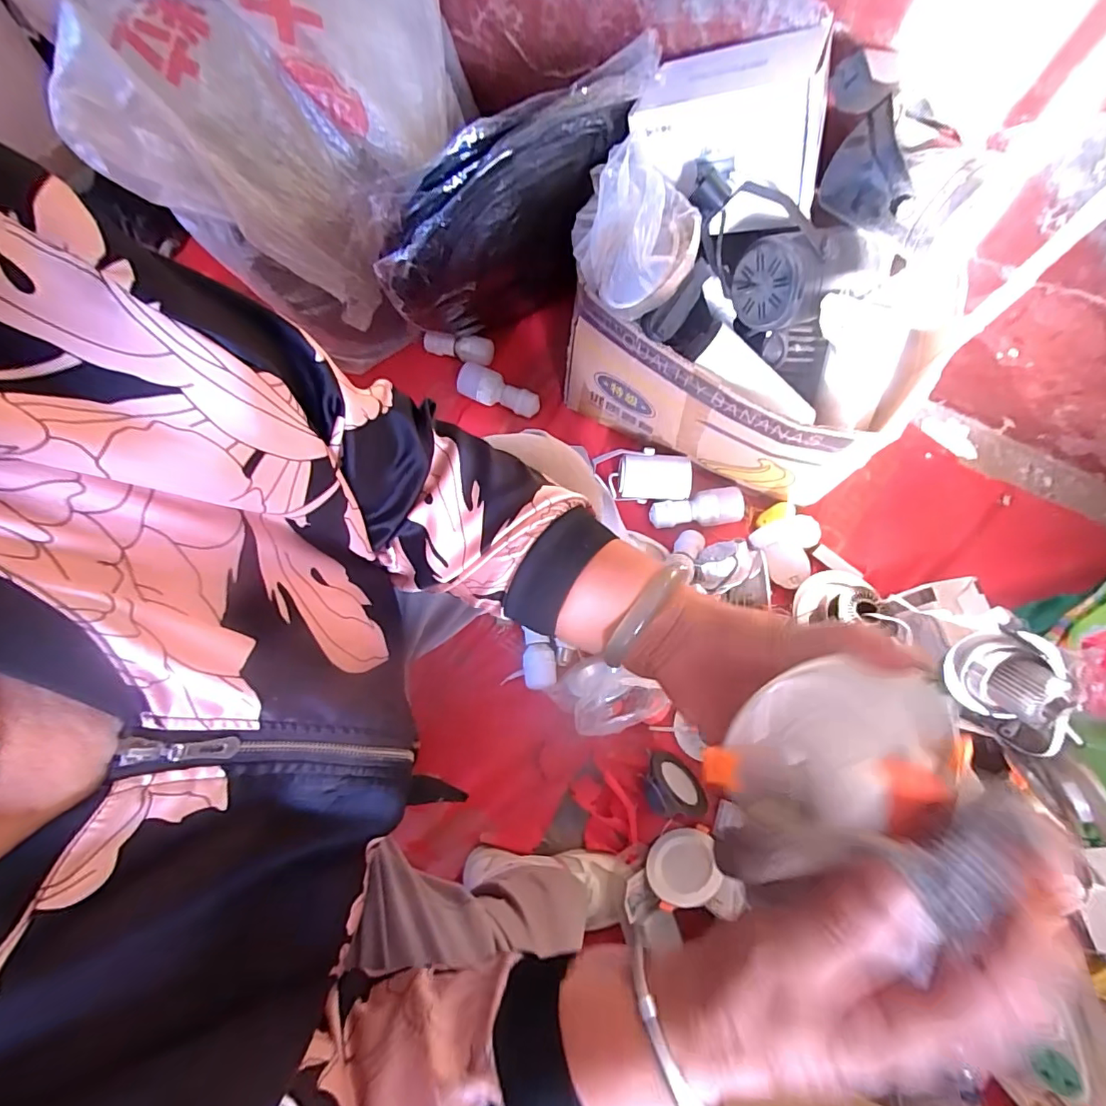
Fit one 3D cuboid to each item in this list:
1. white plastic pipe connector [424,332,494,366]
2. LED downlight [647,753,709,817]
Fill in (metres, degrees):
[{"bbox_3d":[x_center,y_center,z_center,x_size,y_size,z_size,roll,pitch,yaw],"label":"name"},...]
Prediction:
[{"bbox_3d":[-0.173,-0.369,0.928,0.126,0.034,0.044,9,75,4],"label":"white plastic pipe connector"},{"bbox_3d":[0.168,0.336,0.725,0.091,0.083,0.043,32,121,9],"label":"LED downlight"}]

